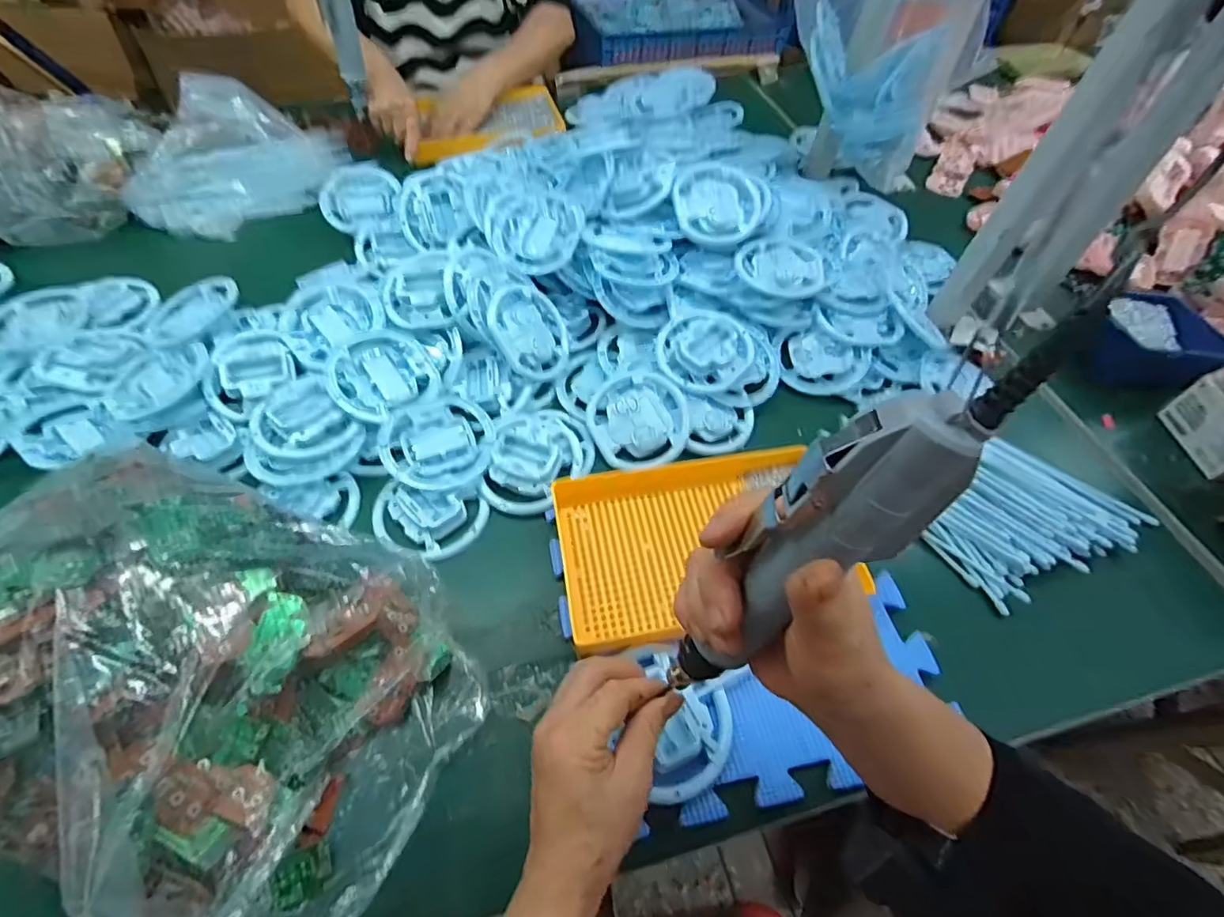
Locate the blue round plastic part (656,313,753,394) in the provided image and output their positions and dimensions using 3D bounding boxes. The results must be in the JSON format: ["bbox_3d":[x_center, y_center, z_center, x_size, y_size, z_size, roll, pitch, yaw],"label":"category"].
[{"bbox_3d":[0.097,-0.116,0.586,0.099,0.019,0.095,2,55,-2],"label":"blue round plastic part"}]

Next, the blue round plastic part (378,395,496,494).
[{"bbox_3d":[-0.165,-0.019,0.528,0.101,0.023,0.097,2,54,-2],"label":"blue round plastic part"}]

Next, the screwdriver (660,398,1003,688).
[{"bbox_3d":[0.075,0.044,0.231,0.034,0.180,0.042,-12,52,-41],"label":"screwdriver"}]

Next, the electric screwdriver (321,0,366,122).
[{"bbox_3d":[-0.355,-0.580,0.738,0.044,0.202,0.033,-14,57,-13],"label":"electric screwdriver"}]

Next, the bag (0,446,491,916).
[{"bbox_3d":[-0.286,0.141,0.374,0.361,0.112,0.257,23,56,13],"label":"bag"}]

